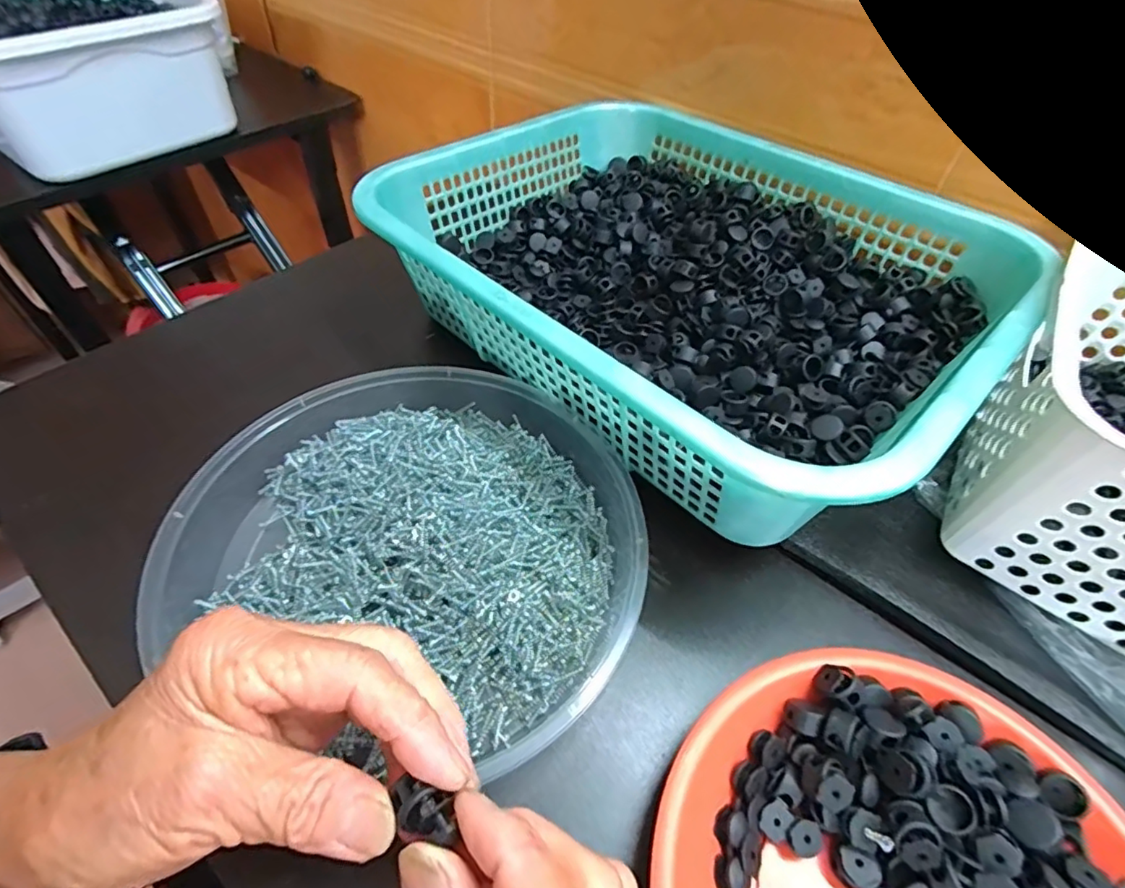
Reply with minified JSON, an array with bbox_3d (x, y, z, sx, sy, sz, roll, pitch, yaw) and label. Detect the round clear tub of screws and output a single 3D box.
[{"bbox_3d":[-0.071,0.044,0.302,0.228,0.035,0.209,2,50,-2],"label":"round clear tub of screws"}]

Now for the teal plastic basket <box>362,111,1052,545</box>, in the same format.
[{"bbox_3d":[0.079,-0.118,0.383,0.373,0.088,0.287,38,58,25],"label":"teal plastic basket"}]

